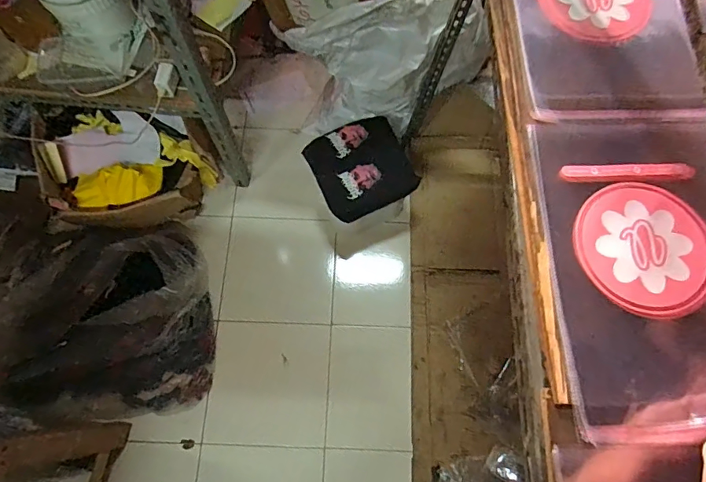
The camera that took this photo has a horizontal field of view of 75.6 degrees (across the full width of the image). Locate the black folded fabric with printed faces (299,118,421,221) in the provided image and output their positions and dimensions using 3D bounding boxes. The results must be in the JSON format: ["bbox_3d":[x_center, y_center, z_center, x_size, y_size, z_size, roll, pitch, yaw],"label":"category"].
[{"bbox_3d":[0.023,-0.195,1.205,0.255,0.086,0.252,-29,77,-21],"label":"black folded fabric with printed faces"}]

